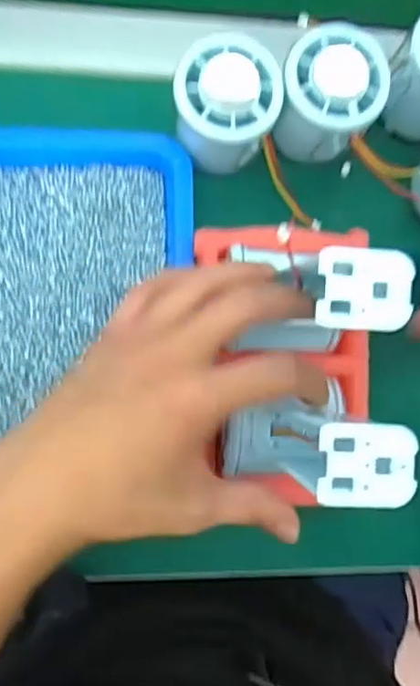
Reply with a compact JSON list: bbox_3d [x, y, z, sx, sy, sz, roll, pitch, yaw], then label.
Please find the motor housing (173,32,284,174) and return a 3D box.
[{"bbox_3d":[0.007,-0.131,0.336,0.054,0.061,0.056,1,84,-7],"label":"motor housing"}]

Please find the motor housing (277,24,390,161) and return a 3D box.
[{"bbox_3d":[0.065,-0.138,0.344,0.053,0.064,0.057,1,84,-7],"label":"motor housing"}]

